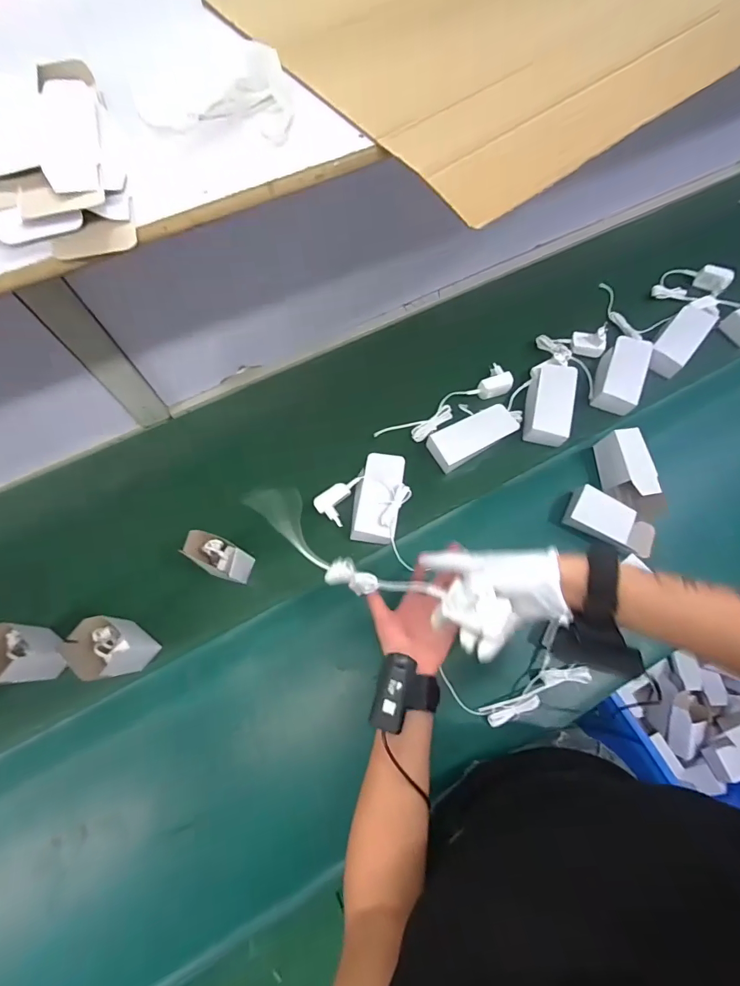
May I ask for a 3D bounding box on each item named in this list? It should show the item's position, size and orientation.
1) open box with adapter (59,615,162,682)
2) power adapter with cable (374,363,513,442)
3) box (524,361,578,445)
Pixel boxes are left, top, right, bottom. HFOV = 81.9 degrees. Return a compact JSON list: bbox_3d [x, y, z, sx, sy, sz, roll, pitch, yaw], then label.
[{"bbox_3d":[-0.348,0.210,0.584,0.056,0.142,0.082,-38,72,-13],"label":"open box with adapter"},{"bbox_3d":[0.137,-0.151,0.764,0.260,0.034,0.057,-30,70,-10],"label":"power adapter with cable"},{"bbox_3d":[0.322,-0.165,0.757,0.082,0.037,0.174,11,69,6],"label":"box"}]

